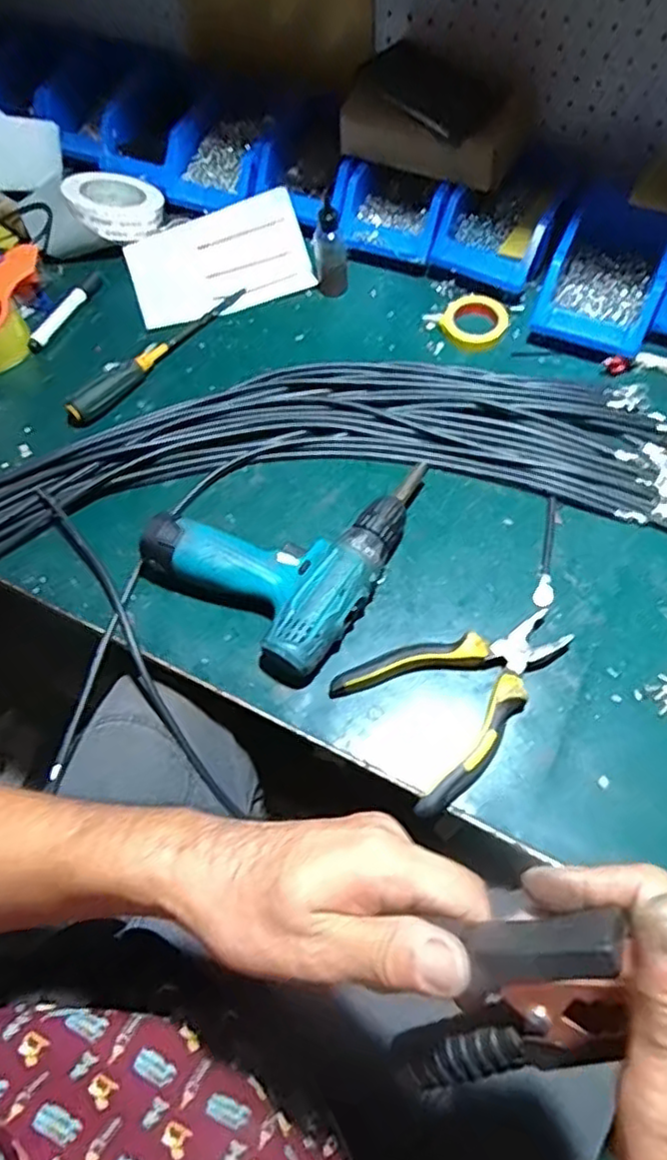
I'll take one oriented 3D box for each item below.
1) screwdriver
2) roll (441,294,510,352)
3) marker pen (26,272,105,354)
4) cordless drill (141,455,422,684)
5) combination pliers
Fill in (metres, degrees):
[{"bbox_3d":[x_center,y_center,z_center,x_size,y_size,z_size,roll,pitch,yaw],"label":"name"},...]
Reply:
[{"bbox_3d":[-0.194,-0.263,0.746,0.032,0.026,0.259,35,69,19],"label":"screwdriver"},{"bbox_3d":[0.159,-0.292,0.747,0.070,0.016,0.073,-1,63,2],"label":"roll"},{"bbox_3d":[-0.320,-0.323,0.795,0.022,0.022,0.137,29,67,16],"label":"marker pen"},{"bbox_3d":[-0.035,-0.051,0.614,0.194,0.053,0.238,31,68,17],"label":"cordless drill"},{"bbox_3d":[0.108,0.086,0.547,0.185,0.028,0.128,-34,66,-14],"label":"combination pliers"}]

